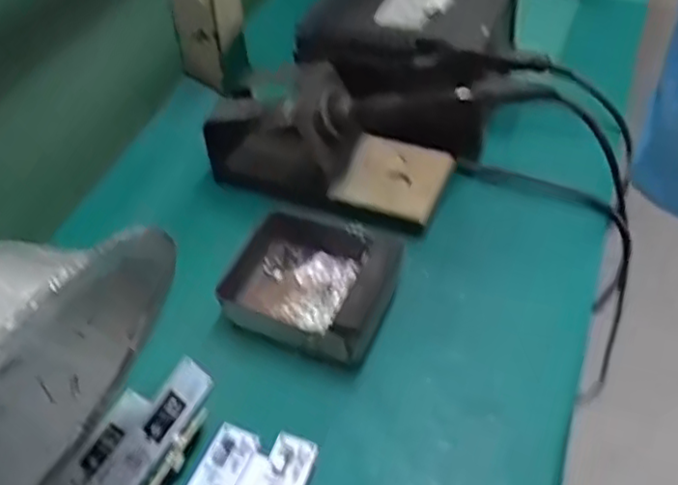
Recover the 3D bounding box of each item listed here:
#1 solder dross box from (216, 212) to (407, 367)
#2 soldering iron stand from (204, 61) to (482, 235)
[{"bbox_3d":[-0.016,0.021,0.412,0.095,0.030,0.093,11,49,11],"label":"solder dross box"},{"bbox_3d":[-0.003,-0.073,0.473,0.165,0.066,0.075,17,50,16],"label":"soldering iron stand"}]

